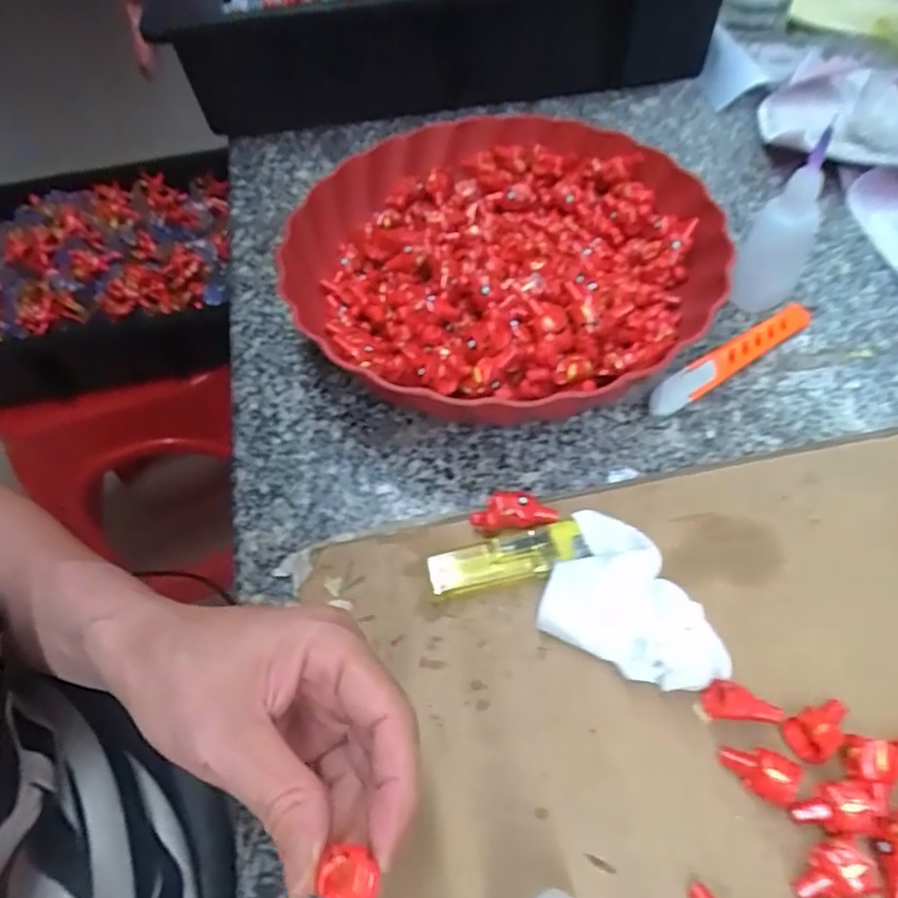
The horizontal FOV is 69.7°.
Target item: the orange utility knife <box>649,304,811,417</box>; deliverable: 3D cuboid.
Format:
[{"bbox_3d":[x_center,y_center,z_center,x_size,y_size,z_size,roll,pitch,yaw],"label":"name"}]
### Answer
[{"bbox_3d":[0.158,-0.051,0.356,0.118,0.016,0.016,-30,57,-16],"label":"orange utility knife"}]

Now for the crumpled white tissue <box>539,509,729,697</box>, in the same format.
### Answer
[{"bbox_3d":[0.079,0.064,0.268,0.075,0.022,0.056,27,61,22],"label":"crumpled white tissue"}]

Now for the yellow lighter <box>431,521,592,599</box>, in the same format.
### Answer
[{"bbox_3d":[0.026,0.050,0.288,0.069,0.012,0.021,-11,54,-3],"label":"yellow lighter"}]

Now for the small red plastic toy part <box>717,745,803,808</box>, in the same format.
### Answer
[{"bbox_3d":[0.113,0.117,0.234,0.027,0.012,0.016,22,59,20],"label":"small red plastic toy part"}]

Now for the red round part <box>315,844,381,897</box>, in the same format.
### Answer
[{"bbox_3d":[-0.027,0.118,0.177,0.016,0.009,0.015,-2,54,3],"label":"red round part"}]

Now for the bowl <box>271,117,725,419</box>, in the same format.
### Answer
[{"bbox_3d":[0.030,-0.107,0.378,0.230,0.060,0.237,27,61,22],"label":"bowl"}]

